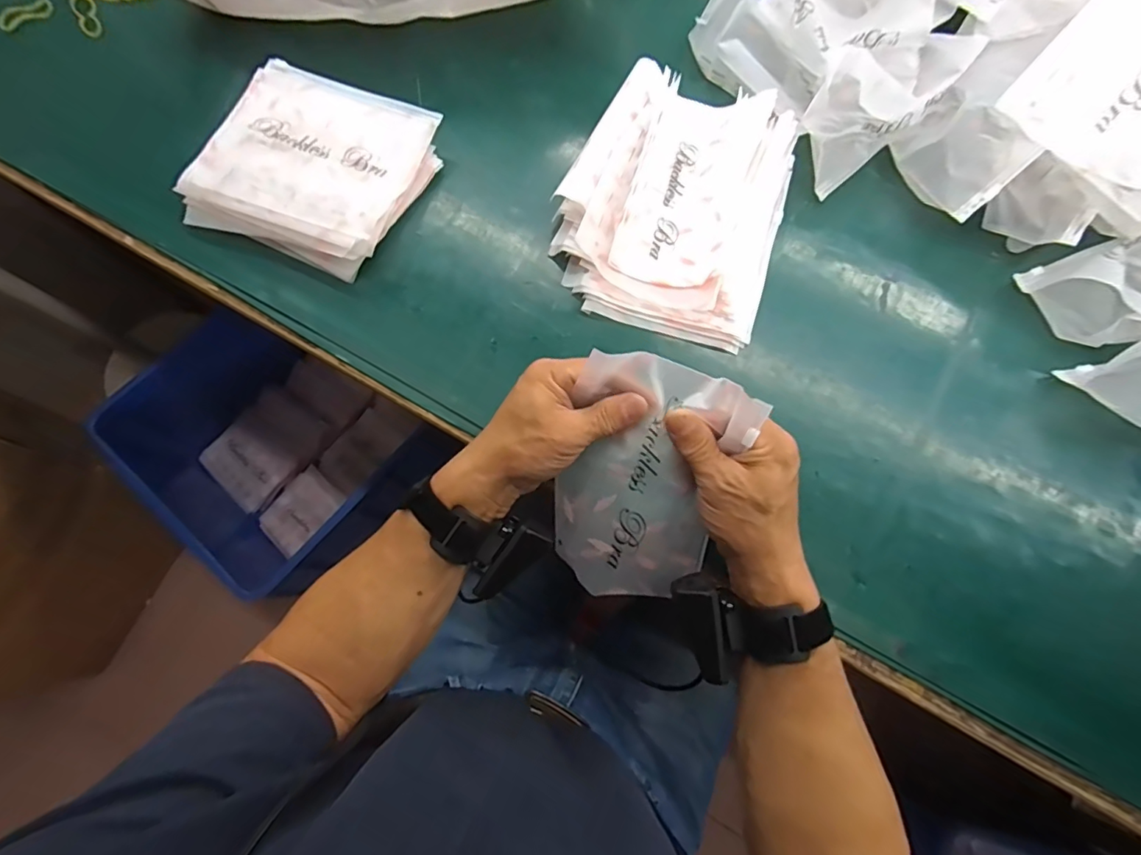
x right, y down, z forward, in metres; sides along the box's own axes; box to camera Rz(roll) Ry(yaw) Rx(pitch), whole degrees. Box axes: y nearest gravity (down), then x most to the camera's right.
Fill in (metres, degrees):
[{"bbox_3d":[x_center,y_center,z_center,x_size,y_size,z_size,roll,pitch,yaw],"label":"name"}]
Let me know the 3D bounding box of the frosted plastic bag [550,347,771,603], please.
[{"bbox_3d":[0.052,0.039,0.376,0.114,0.072,0.175,25,106,20],"label":"frosted plastic bag"}]

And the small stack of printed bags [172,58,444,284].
[{"bbox_3d":[-0.241,-0.249,0.497,0.196,0.035,0.185,20,74,6],"label":"small stack of printed bags"}]

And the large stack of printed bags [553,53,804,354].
[{"bbox_3d":[0.099,-0.212,0.480,0.195,0.050,0.247,18,73,5],"label":"large stack of printed bags"}]

